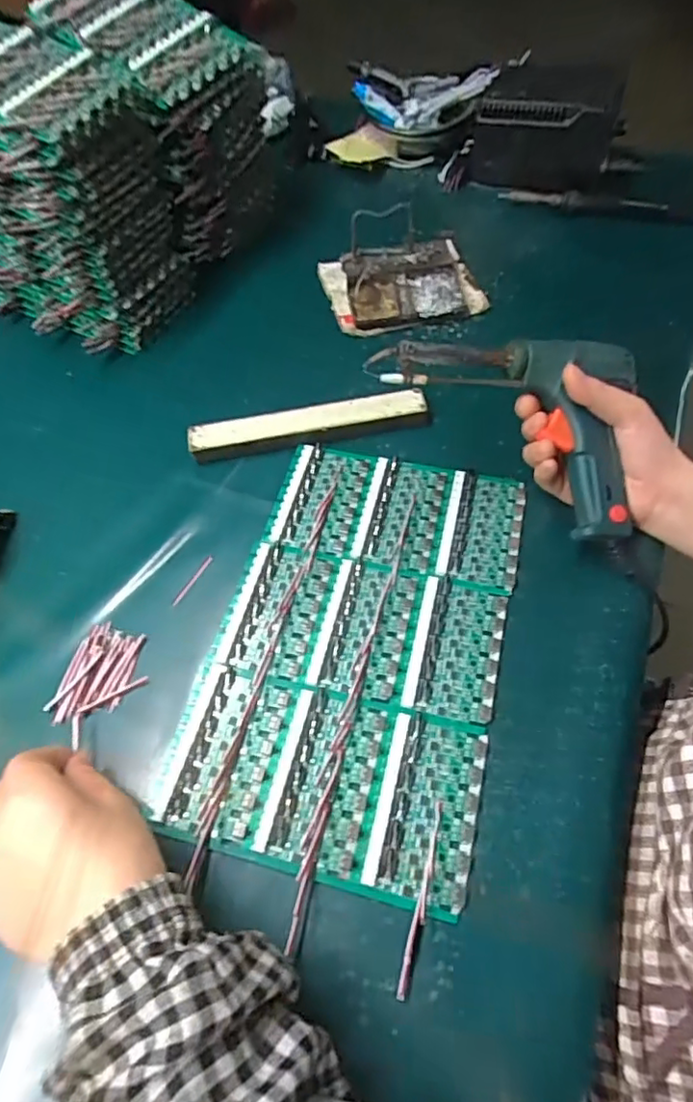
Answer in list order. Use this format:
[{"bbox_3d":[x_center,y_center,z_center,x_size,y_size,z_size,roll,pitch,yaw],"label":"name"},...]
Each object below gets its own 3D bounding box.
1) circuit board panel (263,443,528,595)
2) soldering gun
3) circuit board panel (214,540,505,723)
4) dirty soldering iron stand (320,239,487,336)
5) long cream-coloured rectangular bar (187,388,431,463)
[{"bbox_3d":[0.040,-0.031,0.469,0.189,0.016,0.102,13,58,9],"label":"circuit board panel"},{"bbox_3d":[0.132,-0.107,0.424,0.205,0.031,0.122,38,82,-3],"label":"soldering gun"},{"bbox_3d":[0.011,0.049,0.415,0.186,0.012,0.099,11,58,8],"label":"circuit board panel"},{"bbox_3d":[0.056,-0.275,0.608,0.152,0.032,0.108,-7,57,-4],"label":"dirty soldering iron stand"},{"bbox_3d":[-0.032,-0.106,0.512,0.198,0.025,0.030,-11,58,-7],"label":"long cream-coloured rectangular bar"}]

